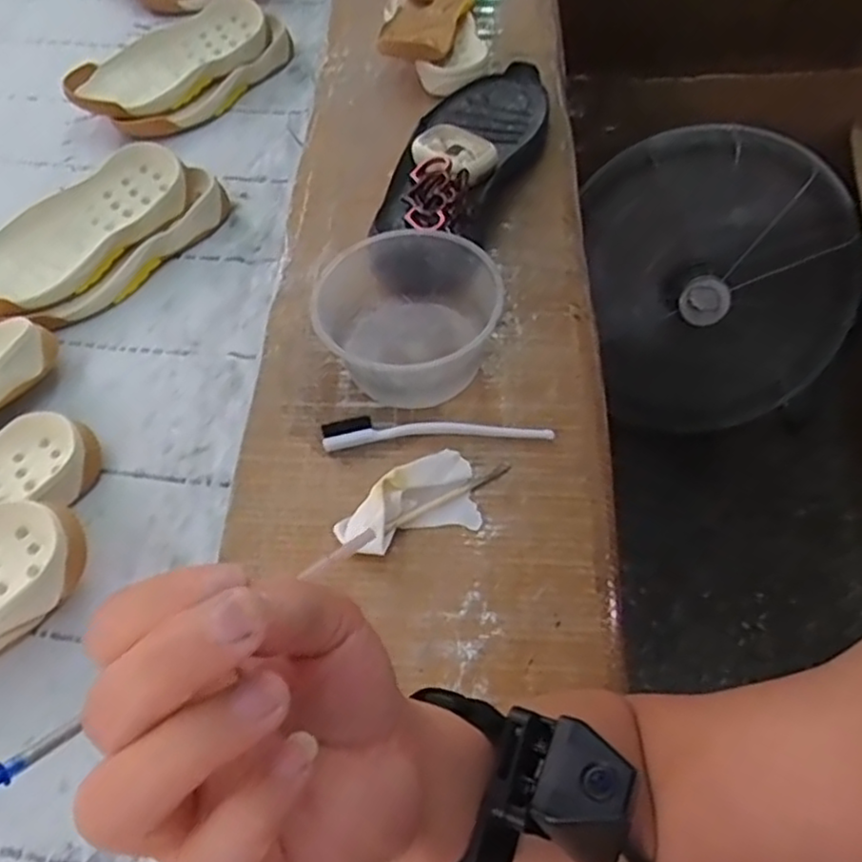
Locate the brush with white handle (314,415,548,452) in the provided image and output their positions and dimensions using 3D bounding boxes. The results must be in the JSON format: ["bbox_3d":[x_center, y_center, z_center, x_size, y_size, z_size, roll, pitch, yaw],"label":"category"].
[{"bbox_3d":[0.004,0.001,0.515,0.168,0.013,0.023,-2,57,3],"label":"brush with white handle"}]

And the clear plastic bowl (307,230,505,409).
[{"bbox_3d":[-0.013,-0.085,0.529,0.133,0.084,0.143,-2,57,3],"label":"clear plastic bowl"}]

